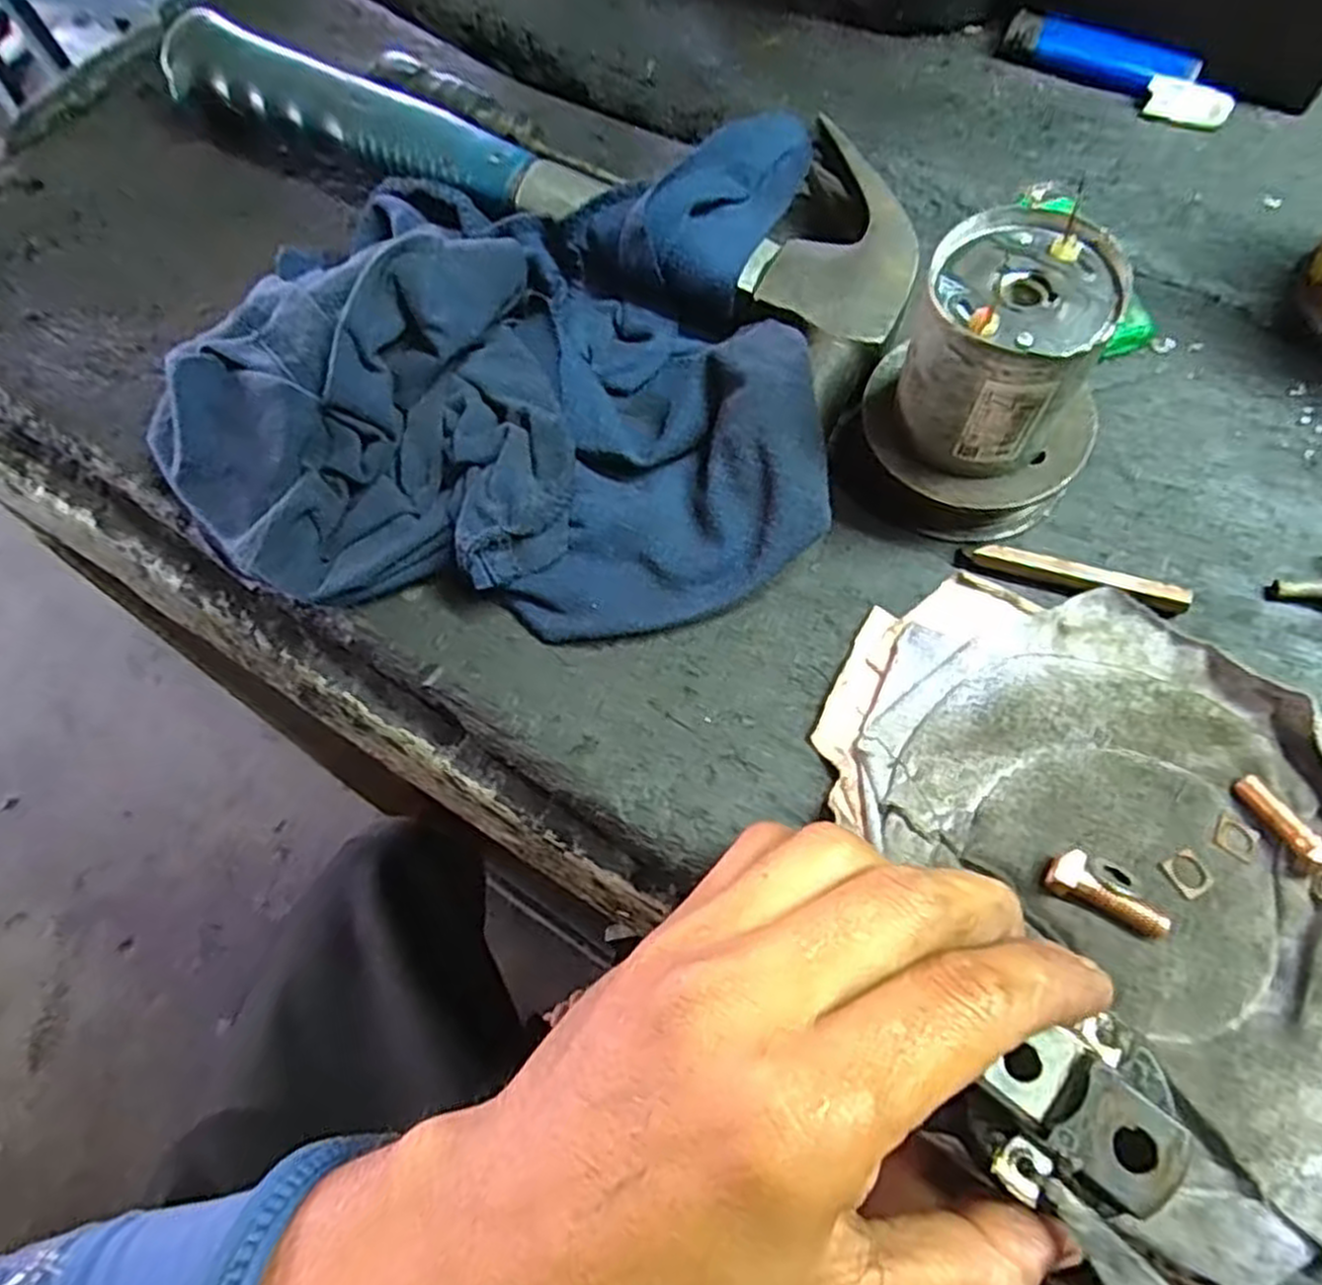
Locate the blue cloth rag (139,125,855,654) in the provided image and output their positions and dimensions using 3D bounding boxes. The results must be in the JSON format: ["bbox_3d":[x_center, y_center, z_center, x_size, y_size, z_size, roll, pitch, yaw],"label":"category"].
[{"bbox_3d":[-0.059,-0.098,0.275,0.226,0.039,0.190,0,65,1],"label":"blue cloth rag"}]

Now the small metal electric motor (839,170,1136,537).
[{"bbox_3d":[0.099,-0.079,0.237,0.071,0.067,0.061,35,70,15],"label":"small metal electric motor"}]

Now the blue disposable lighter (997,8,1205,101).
[{"bbox_3d":[0.186,-0.250,0.338,0.078,0.014,0.020,32,70,14],"label":"blue disposable lighter"}]

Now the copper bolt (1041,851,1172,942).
[{"bbox_3d":[0.113,0.064,0.200,0.028,0.008,0.010,30,69,14],"label":"copper bolt"}]

